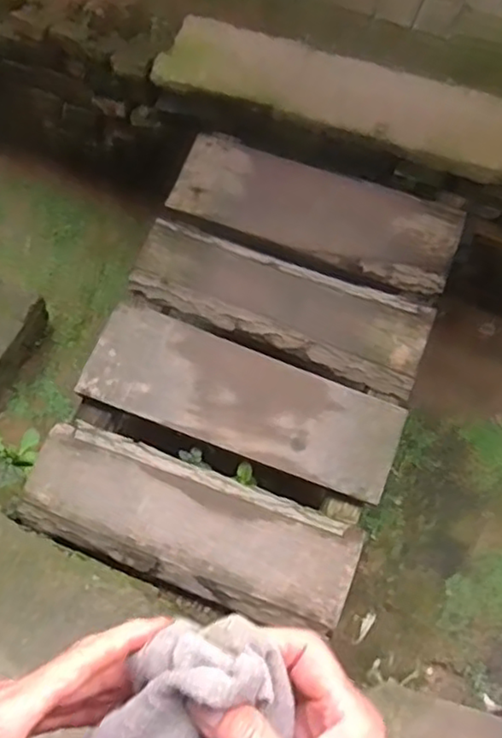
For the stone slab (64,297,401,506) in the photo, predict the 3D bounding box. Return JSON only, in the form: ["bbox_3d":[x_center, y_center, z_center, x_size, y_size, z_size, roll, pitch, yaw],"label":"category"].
[{"bbox_3d":[-0.026,0.068,1.524,0.729,0.054,0.246,21,62,7],"label":"stone slab"}]

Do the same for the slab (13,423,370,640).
[{"bbox_3d":[-0.143,0.341,1.428,0.737,0.062,0.268,21,62,7],"label":"slab"}]

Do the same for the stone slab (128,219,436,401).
[{"bbox_3d":[0.065,-0.169,1.586,0.726,0.061,0.233,20,68,7],"label":"stone slab"}]

